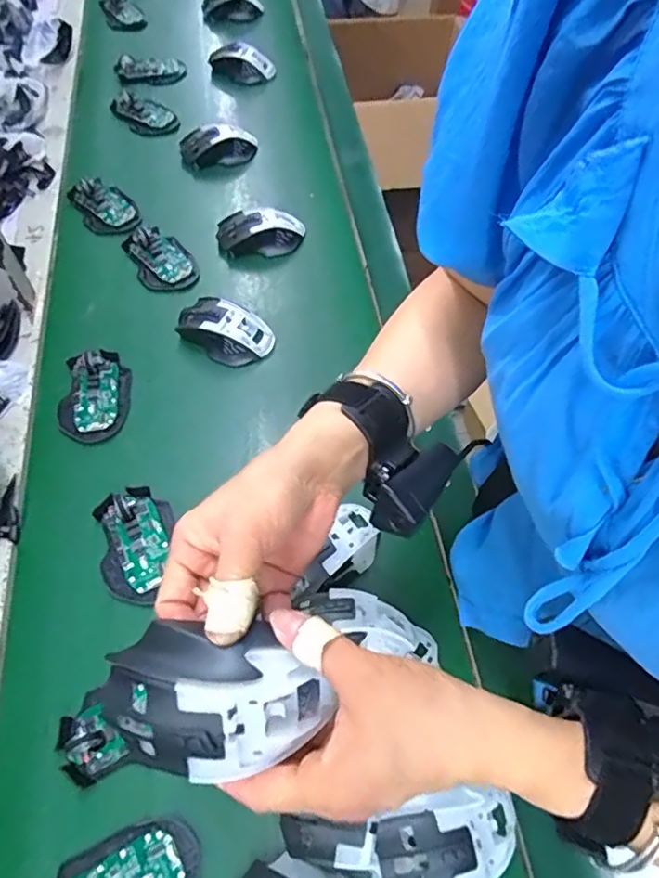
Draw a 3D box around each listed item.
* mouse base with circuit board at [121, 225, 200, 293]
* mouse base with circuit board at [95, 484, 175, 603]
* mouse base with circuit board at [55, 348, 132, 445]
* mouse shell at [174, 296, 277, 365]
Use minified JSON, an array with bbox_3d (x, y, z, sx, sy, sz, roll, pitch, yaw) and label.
[{"bbox_3d":[-0.218,-0.235,0.735,0.069,0.016,0.116,-31,62,-12],"label":"mouse base with circuit board"},{"bbox_3d":[-0.181,0.098,0.539,0.068,0.023,0.111,-18,60,-5],"label":"mouse base with circuit board"},{"bbox_3d":[-0.259,-0.054,0.624,0.071,0.025,0.117,-1,60,5],"label":"mouse base with circuit board"},{"bbox_3d":[-0.124,-0.130,0.664,0.112,0.032,0.064,23,65,18],"label":"mouse shell"}]

